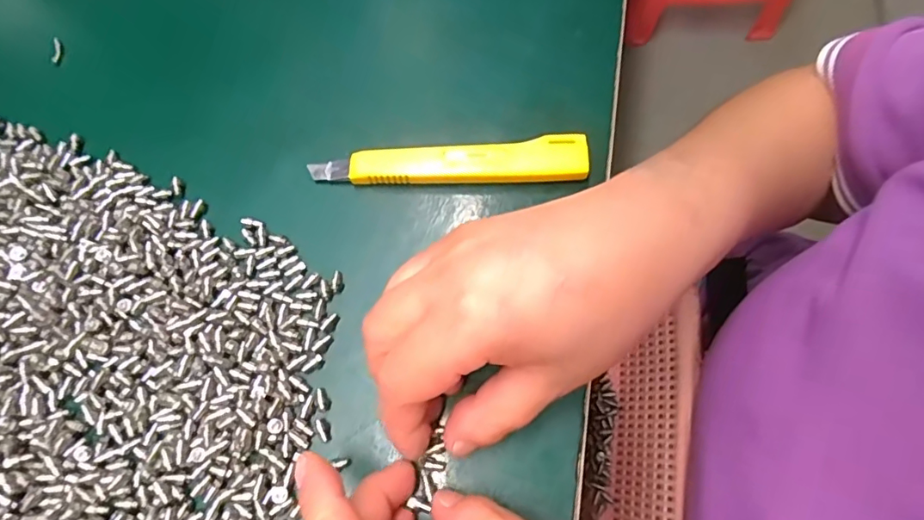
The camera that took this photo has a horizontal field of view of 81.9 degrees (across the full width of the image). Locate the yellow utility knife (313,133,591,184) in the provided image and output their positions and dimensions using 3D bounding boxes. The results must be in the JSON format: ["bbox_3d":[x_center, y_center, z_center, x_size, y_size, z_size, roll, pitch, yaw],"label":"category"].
[{"bbox_3d":[-0.007,-0.045,0.257,0.131,0.015,0.021,-3,72,1],"label":"yellow utility knife"}]

